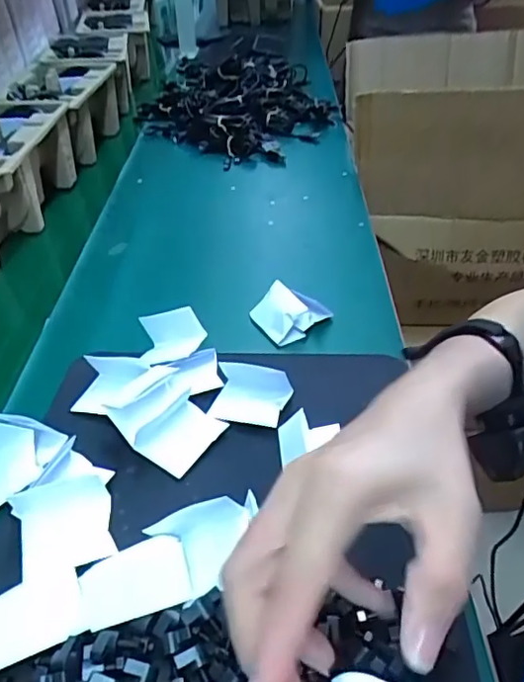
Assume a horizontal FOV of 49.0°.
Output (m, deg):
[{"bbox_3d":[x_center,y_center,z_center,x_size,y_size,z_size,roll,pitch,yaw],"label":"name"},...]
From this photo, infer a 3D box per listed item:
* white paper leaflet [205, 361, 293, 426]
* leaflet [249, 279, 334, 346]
[{"bbox_3d":[-0.009,0.041,0.462,0.059,0.027,0.040,7,42,10],"label":"white paper leaflet"},{"bbox_3d":[0.029,-0.032,0.560,0.070,0.026,0.054,-27,47,-27],"label":"leaflet"}]

